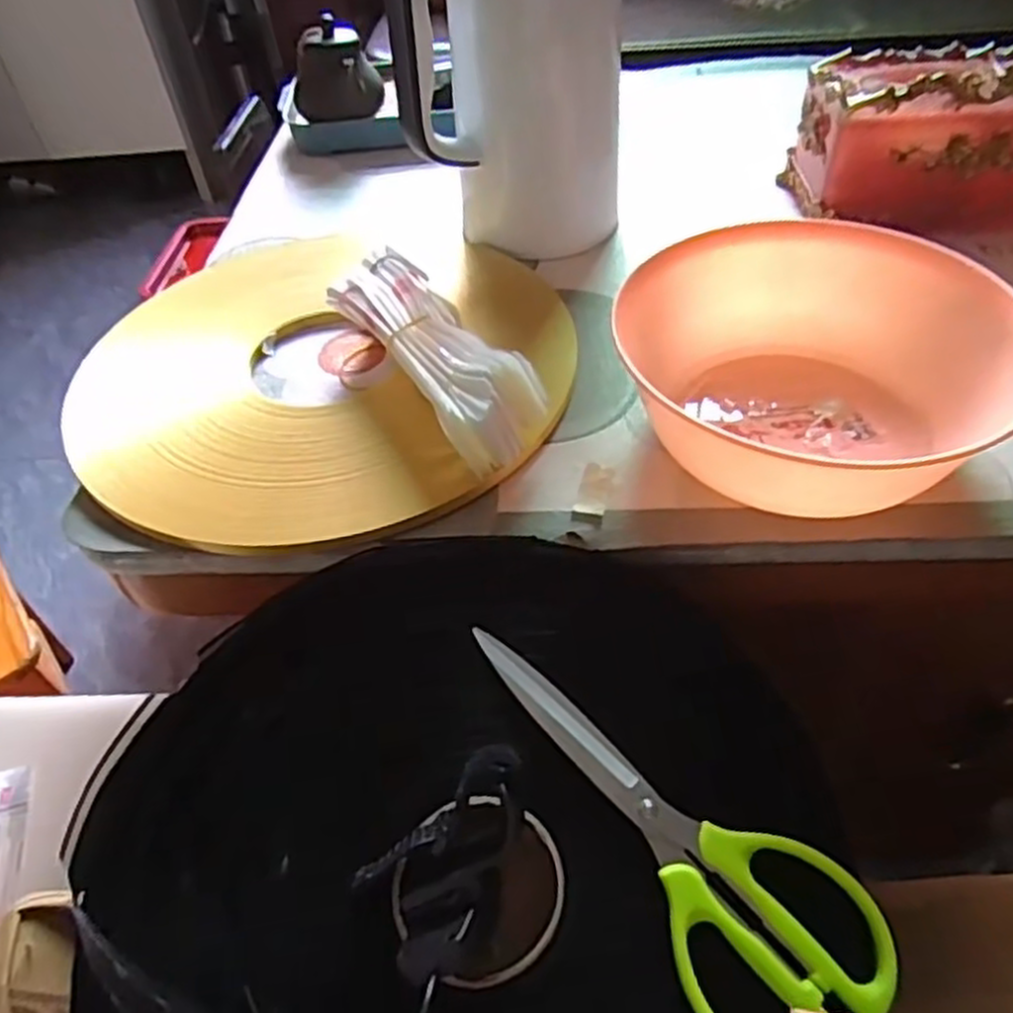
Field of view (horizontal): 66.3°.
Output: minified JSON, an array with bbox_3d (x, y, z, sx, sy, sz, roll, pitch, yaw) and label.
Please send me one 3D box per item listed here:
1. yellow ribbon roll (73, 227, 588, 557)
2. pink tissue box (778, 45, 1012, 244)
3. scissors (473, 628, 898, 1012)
[{"bbox_3d":[-0.133,-0.115,0.598,0.354,0.019,0.370,-2,47,3],"label":"yellow ribbon roll"},{"bbox_3d":[0.400,-0.331,0.689,0.257,0.125,0.146,0,47,4],"label":"pink tissue box"},{"bbox_3d":[0.071,0.153,0.379,0.091,0.016,0.239,-37,67,-26],"label":"scissors"}]

